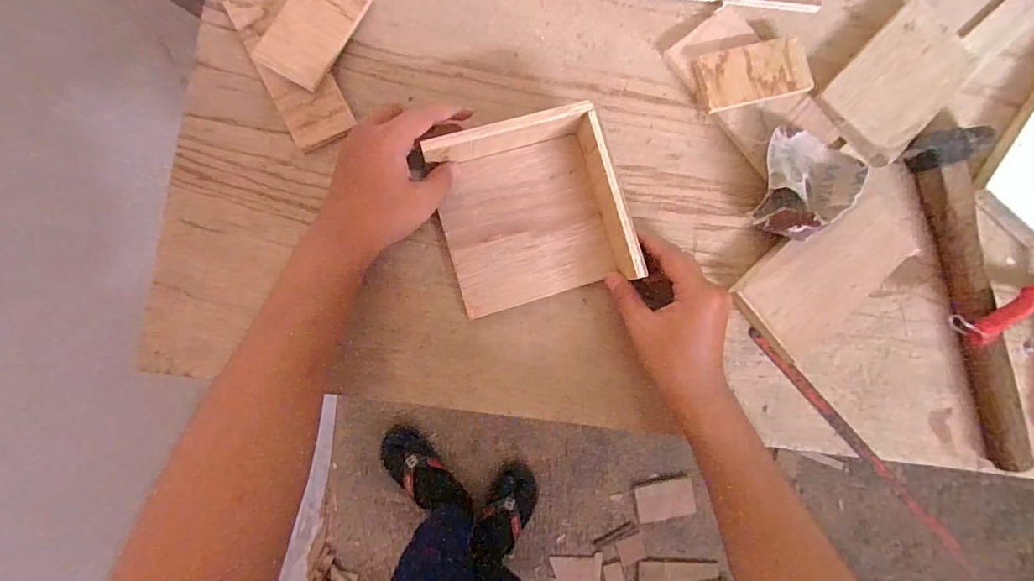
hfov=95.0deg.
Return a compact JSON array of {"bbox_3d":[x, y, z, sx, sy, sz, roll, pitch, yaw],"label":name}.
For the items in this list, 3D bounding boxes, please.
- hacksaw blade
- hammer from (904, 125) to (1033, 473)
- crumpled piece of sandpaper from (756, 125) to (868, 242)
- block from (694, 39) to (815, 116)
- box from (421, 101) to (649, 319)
[{"bbox_3d":[0.304,0.138,0.419,0.011,0.005,0.282,-43,91,-8],"label":"hacksaw blade"},{"bbox_3d":[0.427,0.005,0.428,0.075,0.031,0.304,-13,87,-7],"label":"hammer"},{"bbox_3d":[0.251,-0.087,0.396,0.083,0.029,0.096,15,84,-5],"label":"crumpled piece of sandpaper"},{"bbox_3d":[0.209,-0.190,0.419,0.099,0.015,0.051,-15,88,-7],"label":"block"},{"bbox_3d":[0.013,-0.062,0.373,0.137,0.043,0.134,-13,87,-7],"label":"box"}]

